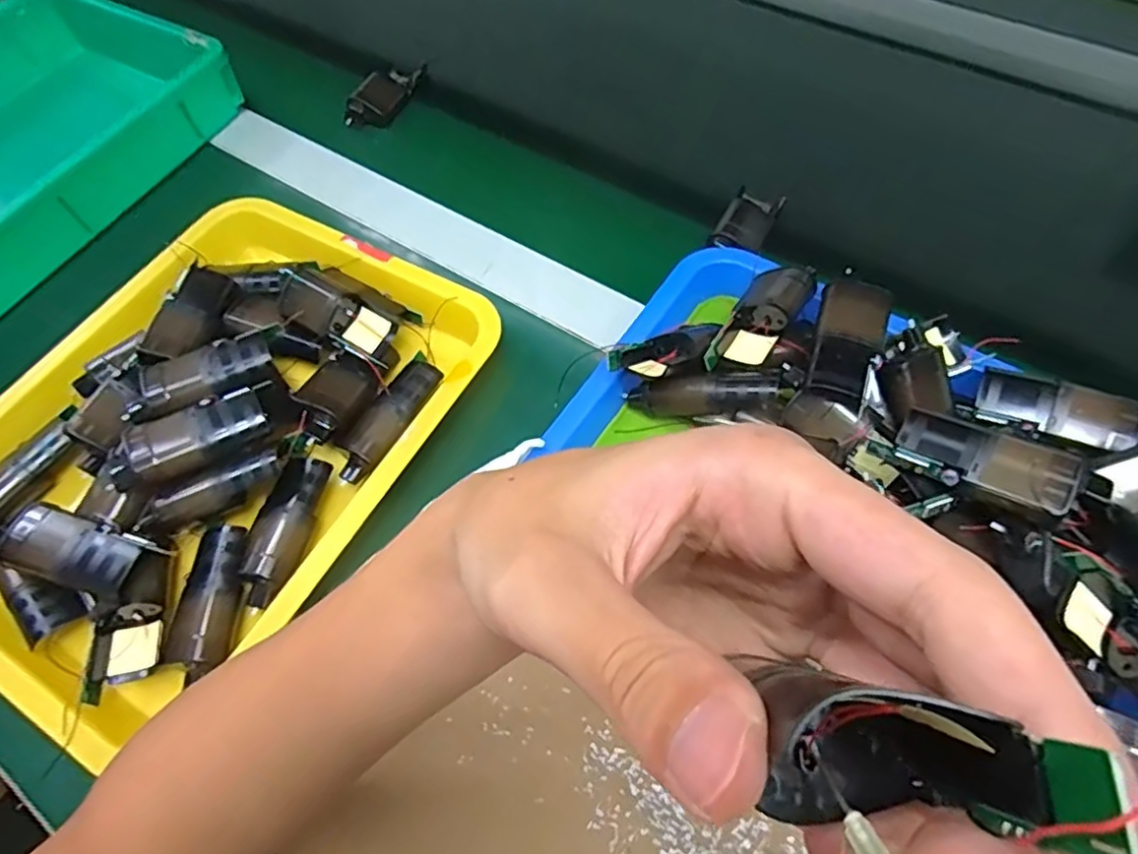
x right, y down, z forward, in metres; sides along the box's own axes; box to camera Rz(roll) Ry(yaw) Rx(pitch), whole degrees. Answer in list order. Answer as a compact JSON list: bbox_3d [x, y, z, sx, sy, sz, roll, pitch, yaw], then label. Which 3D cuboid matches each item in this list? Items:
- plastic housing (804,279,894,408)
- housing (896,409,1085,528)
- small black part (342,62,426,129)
[{"bbox_3d":[0.157,-0.048,0.365,0.035,0.019,0.077,16,64,12],"label":"plastic housing"},{"bbox_3d":[0.199,0.020,0.316,0.074,0.022,0.035,26,71,31],"label":"housing"},{"bbox_3d":[-0.169,-0.307,0.604,0.036,0.029,0.088,20,65,14],"label":"small black part"}]

